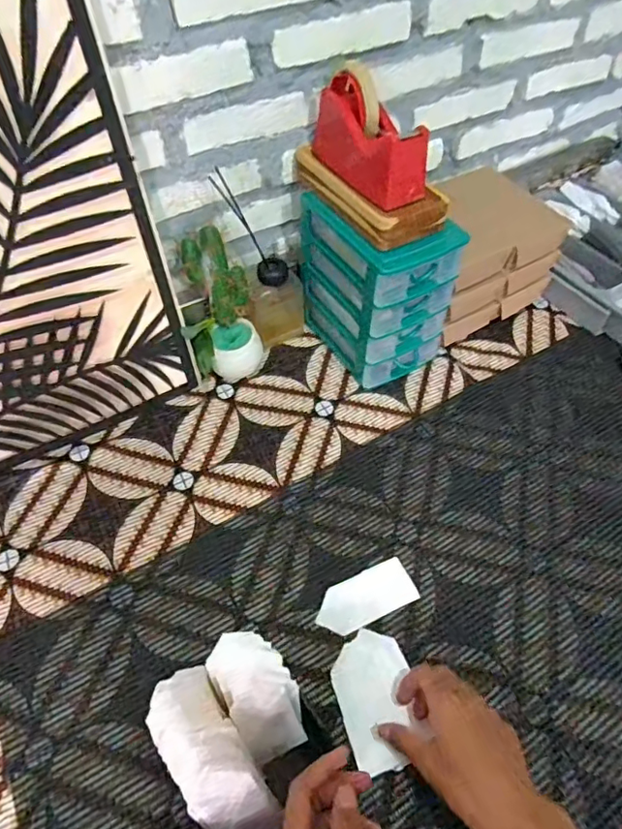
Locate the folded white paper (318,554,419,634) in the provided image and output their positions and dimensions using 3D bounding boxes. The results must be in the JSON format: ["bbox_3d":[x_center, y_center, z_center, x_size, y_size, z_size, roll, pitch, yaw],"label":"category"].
[{"bbox_3d":[0.059,0.198,0.584,0.109,0.004,0.052,-21,55,-15],"label":"folded white paper"}]

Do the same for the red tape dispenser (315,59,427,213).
[{"bbox_3d":[0.063,-0.323,0.618,0.059,0.095,0.168,-26,56,-19],"label":"red tape dispenser"}]

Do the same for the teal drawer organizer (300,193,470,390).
[{"bbox_3d":[0.090,-0.181,0.745,0.133,0.214,0.183,-26,56,-19],"label":"teal drawer organizer"}]

